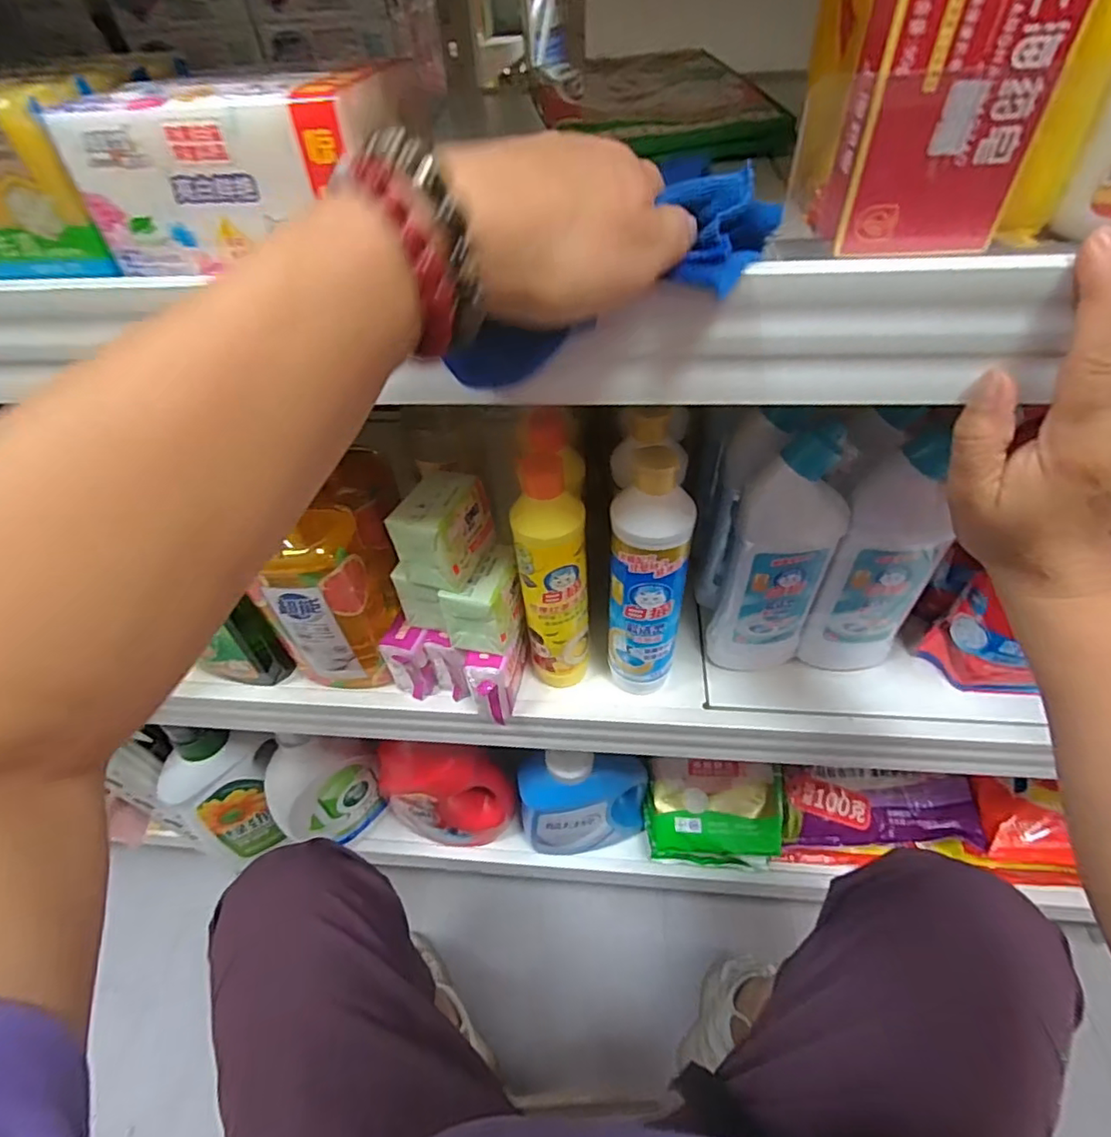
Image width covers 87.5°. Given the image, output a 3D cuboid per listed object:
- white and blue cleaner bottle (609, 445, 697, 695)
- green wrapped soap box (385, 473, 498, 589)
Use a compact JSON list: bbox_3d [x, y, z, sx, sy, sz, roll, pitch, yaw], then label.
[{"bbox_3d":[0.072,0.019,0.458,0.060,0.246,0.052,6,48,10],"label":"white and blue cleaner bottle"},{"bbox_3d":[-0.086,-0.031,0.455,0.053,0.062,0.073,17,51,19],"label":"green wrapped soap box"}]

